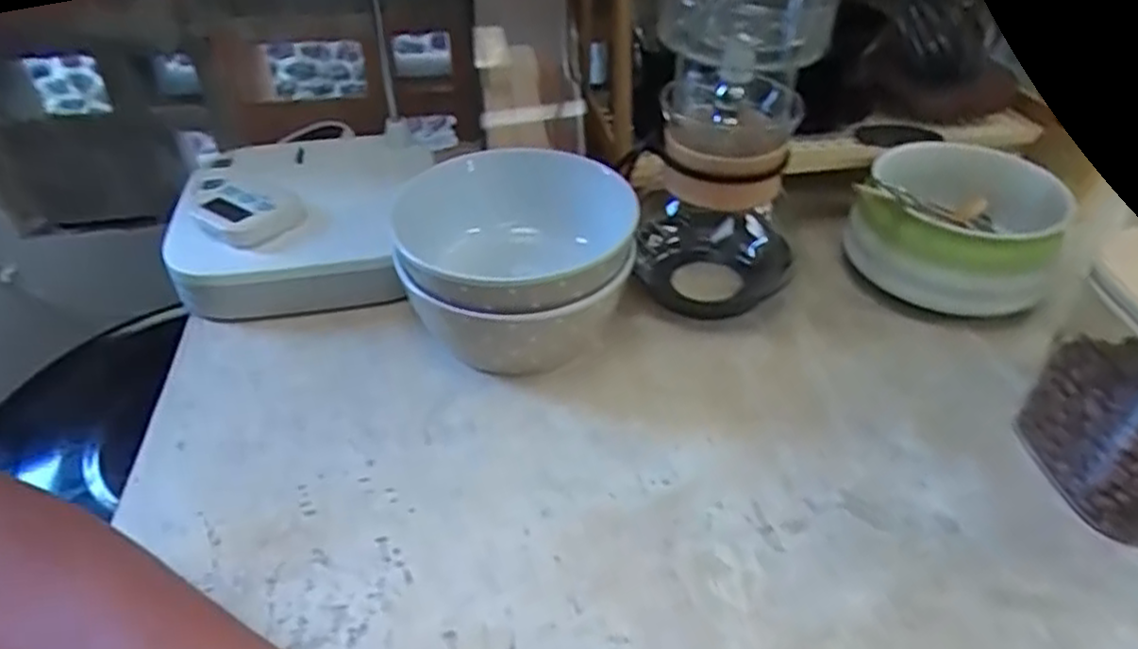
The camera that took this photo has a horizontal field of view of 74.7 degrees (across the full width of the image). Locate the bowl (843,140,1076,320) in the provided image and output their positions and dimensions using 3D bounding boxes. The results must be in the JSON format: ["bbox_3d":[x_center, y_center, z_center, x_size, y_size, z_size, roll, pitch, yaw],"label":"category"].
[{"bbox_3d":[0.250,-0.067,0.485,0.118,0.082,0.136,16,43,18],"label":"bowl"}]

